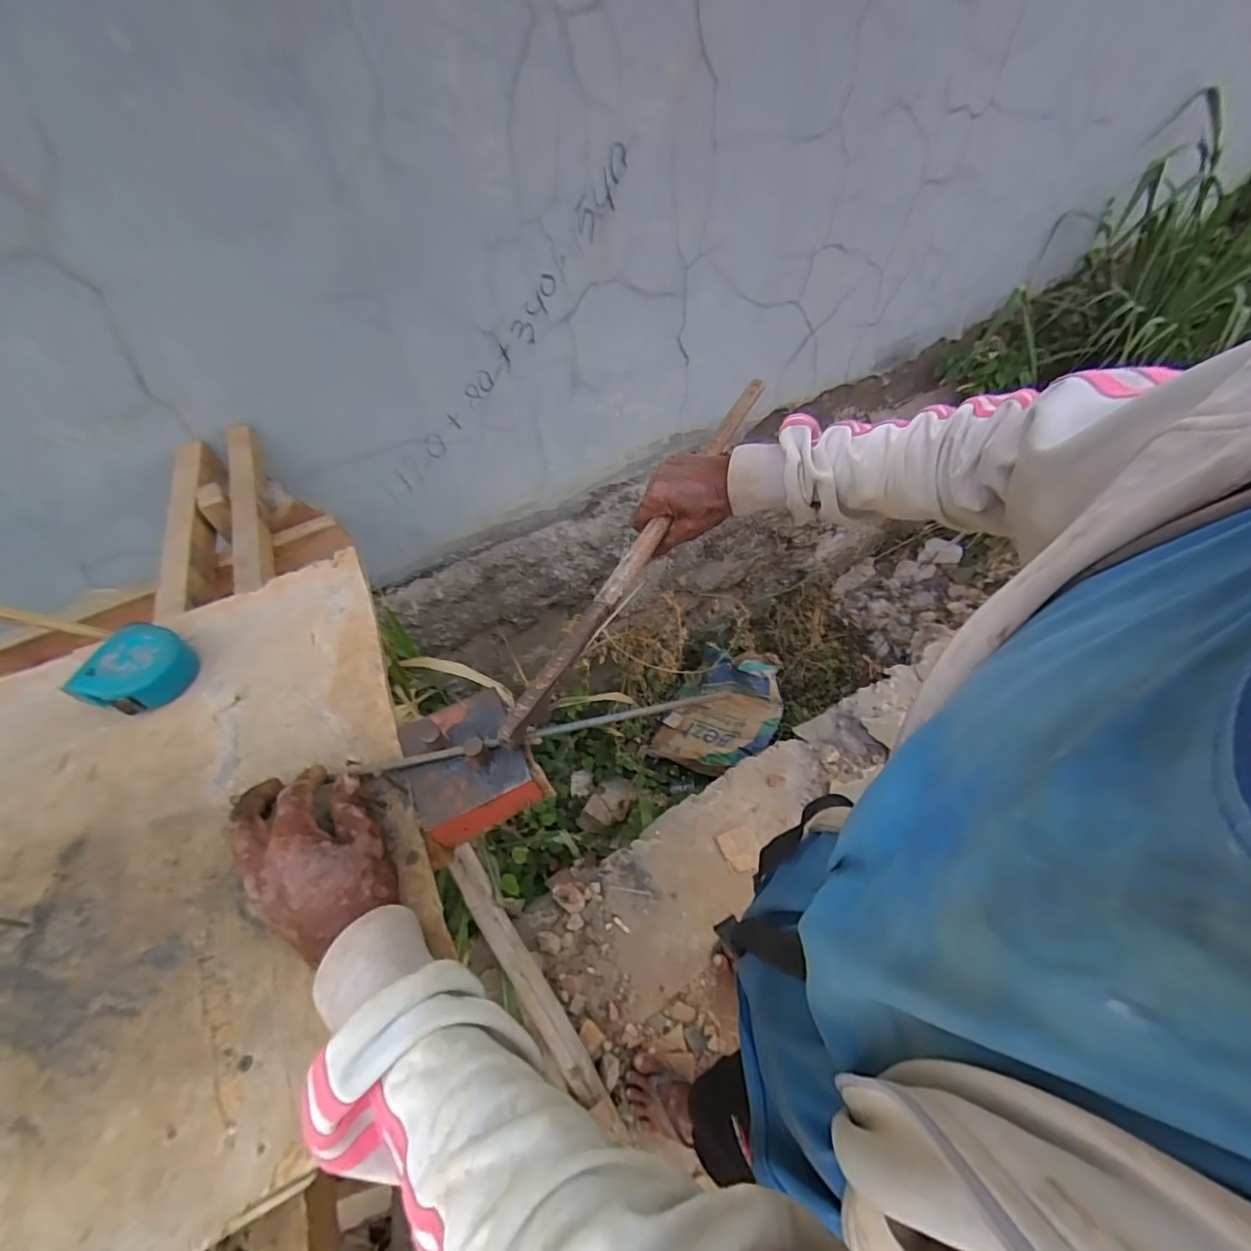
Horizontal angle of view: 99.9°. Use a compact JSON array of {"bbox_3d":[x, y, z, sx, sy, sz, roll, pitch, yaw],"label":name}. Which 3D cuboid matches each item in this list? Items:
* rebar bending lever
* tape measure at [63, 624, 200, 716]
[{"bbox_3d":[0.039,-0.108,0.546,0.022,0.017,0.563,21,58,19],"label":"rebar bending lever"},{"bbox_3d":[-0.447,0.040,0.485,0.071,0.044,0.081,9,54,11],"label":"tape measure"}]

